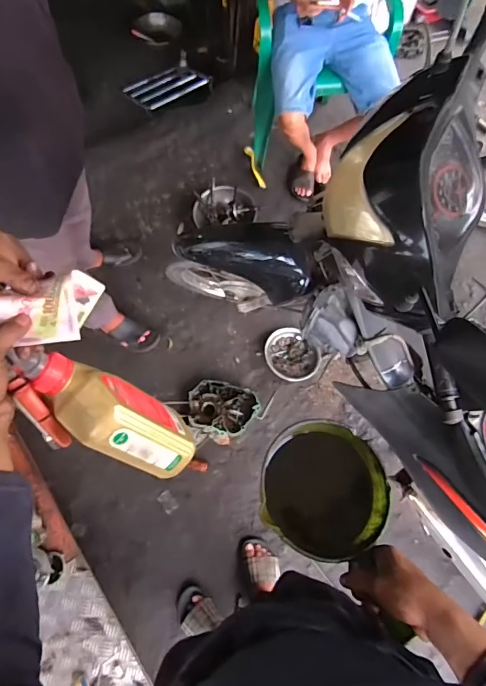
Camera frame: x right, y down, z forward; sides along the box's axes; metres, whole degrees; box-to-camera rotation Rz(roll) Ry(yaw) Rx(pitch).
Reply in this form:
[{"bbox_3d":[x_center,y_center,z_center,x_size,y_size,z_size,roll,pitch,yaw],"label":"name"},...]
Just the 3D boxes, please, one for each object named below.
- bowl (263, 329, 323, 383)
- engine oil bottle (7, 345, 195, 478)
[{"bbox_3d":[0.189,0.041,1.622,0.198,0.051,0.225,-32,73,-14],"label":"bowl"},{"bbox_3d":[-0.153,0.080,0.495,0.233,0.070,0.086,39,68,-26],"label":"engine oil bottle"}]

